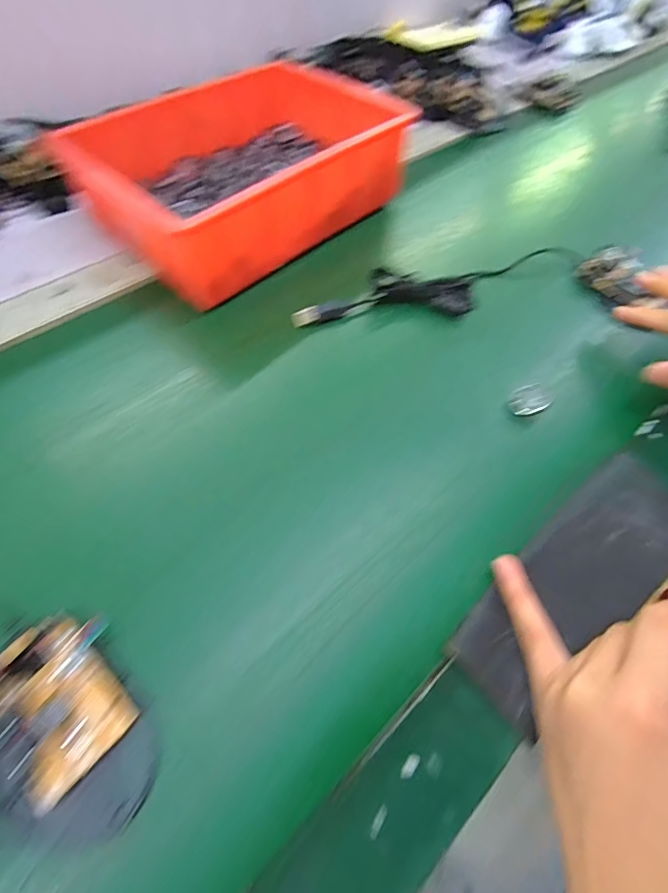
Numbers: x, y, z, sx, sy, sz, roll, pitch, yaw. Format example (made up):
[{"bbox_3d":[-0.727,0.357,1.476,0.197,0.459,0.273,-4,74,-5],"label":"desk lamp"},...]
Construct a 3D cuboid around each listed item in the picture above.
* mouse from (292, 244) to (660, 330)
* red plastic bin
[{"bbox_3d":[0.130,-0.151,0.402,0.334,0.034,0.081,-11,61,-8],"label":"mouse"},{"bbox_3d":[-0.092,-0.273,0.426,0.284,0.082,0.199,-39,69,-22],"label":"red plastic bin"}]

